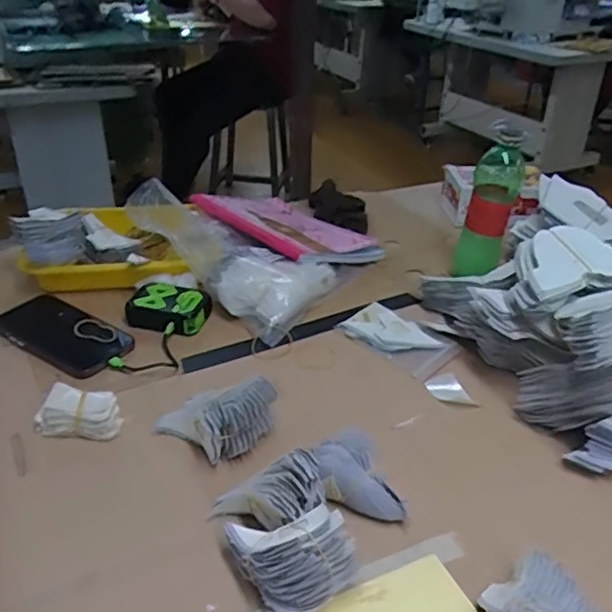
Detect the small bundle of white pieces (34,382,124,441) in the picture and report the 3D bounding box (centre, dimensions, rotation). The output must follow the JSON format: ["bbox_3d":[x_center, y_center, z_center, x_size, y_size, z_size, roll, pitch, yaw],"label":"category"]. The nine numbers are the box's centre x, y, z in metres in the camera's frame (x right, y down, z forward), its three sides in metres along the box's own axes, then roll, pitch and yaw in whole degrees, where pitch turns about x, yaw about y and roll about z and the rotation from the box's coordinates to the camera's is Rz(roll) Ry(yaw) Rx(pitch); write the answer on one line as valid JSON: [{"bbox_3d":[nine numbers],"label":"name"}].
[{"bbox_3d":[-0.214,0.097,0.569,0.076,0.036,0.033,1,33,0],"label":"small bundle of white pieces"}]

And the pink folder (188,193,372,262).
[{"bbox_3d":[-0.029,-0.121,0.887,0.167,0.017,0.231,-12,34,-44],"label":"pink folder"}]

